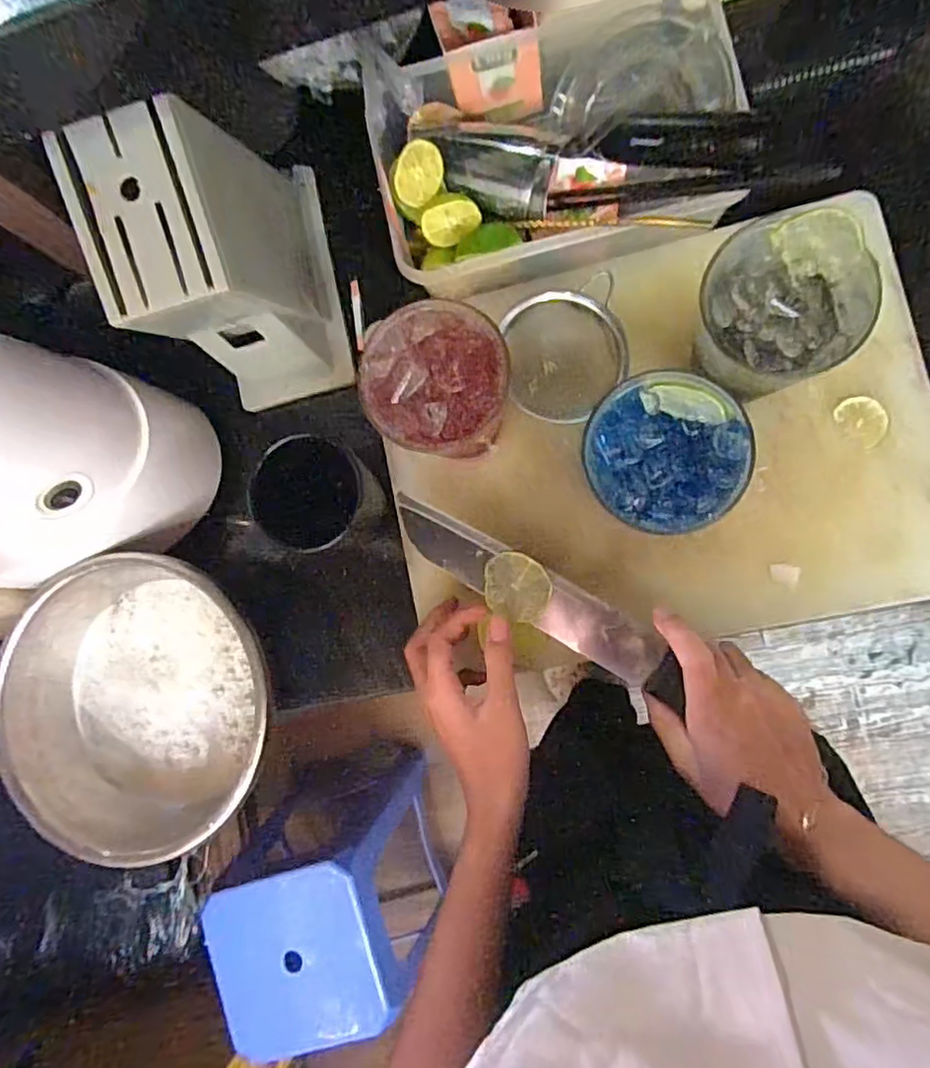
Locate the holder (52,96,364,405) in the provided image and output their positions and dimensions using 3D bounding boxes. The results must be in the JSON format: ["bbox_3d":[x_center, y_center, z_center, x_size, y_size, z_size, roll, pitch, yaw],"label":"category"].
[{"bbox_3d":[-0.164,-0.191,0.431,0.089,0.212,0.152,-12,85,8],"label":"holder"}]

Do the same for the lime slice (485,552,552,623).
[{"bbox_3d":[0.036,0.037,0.427,0.046,0.010,0.043,-1,86,9],"label":"lime slice"}]

